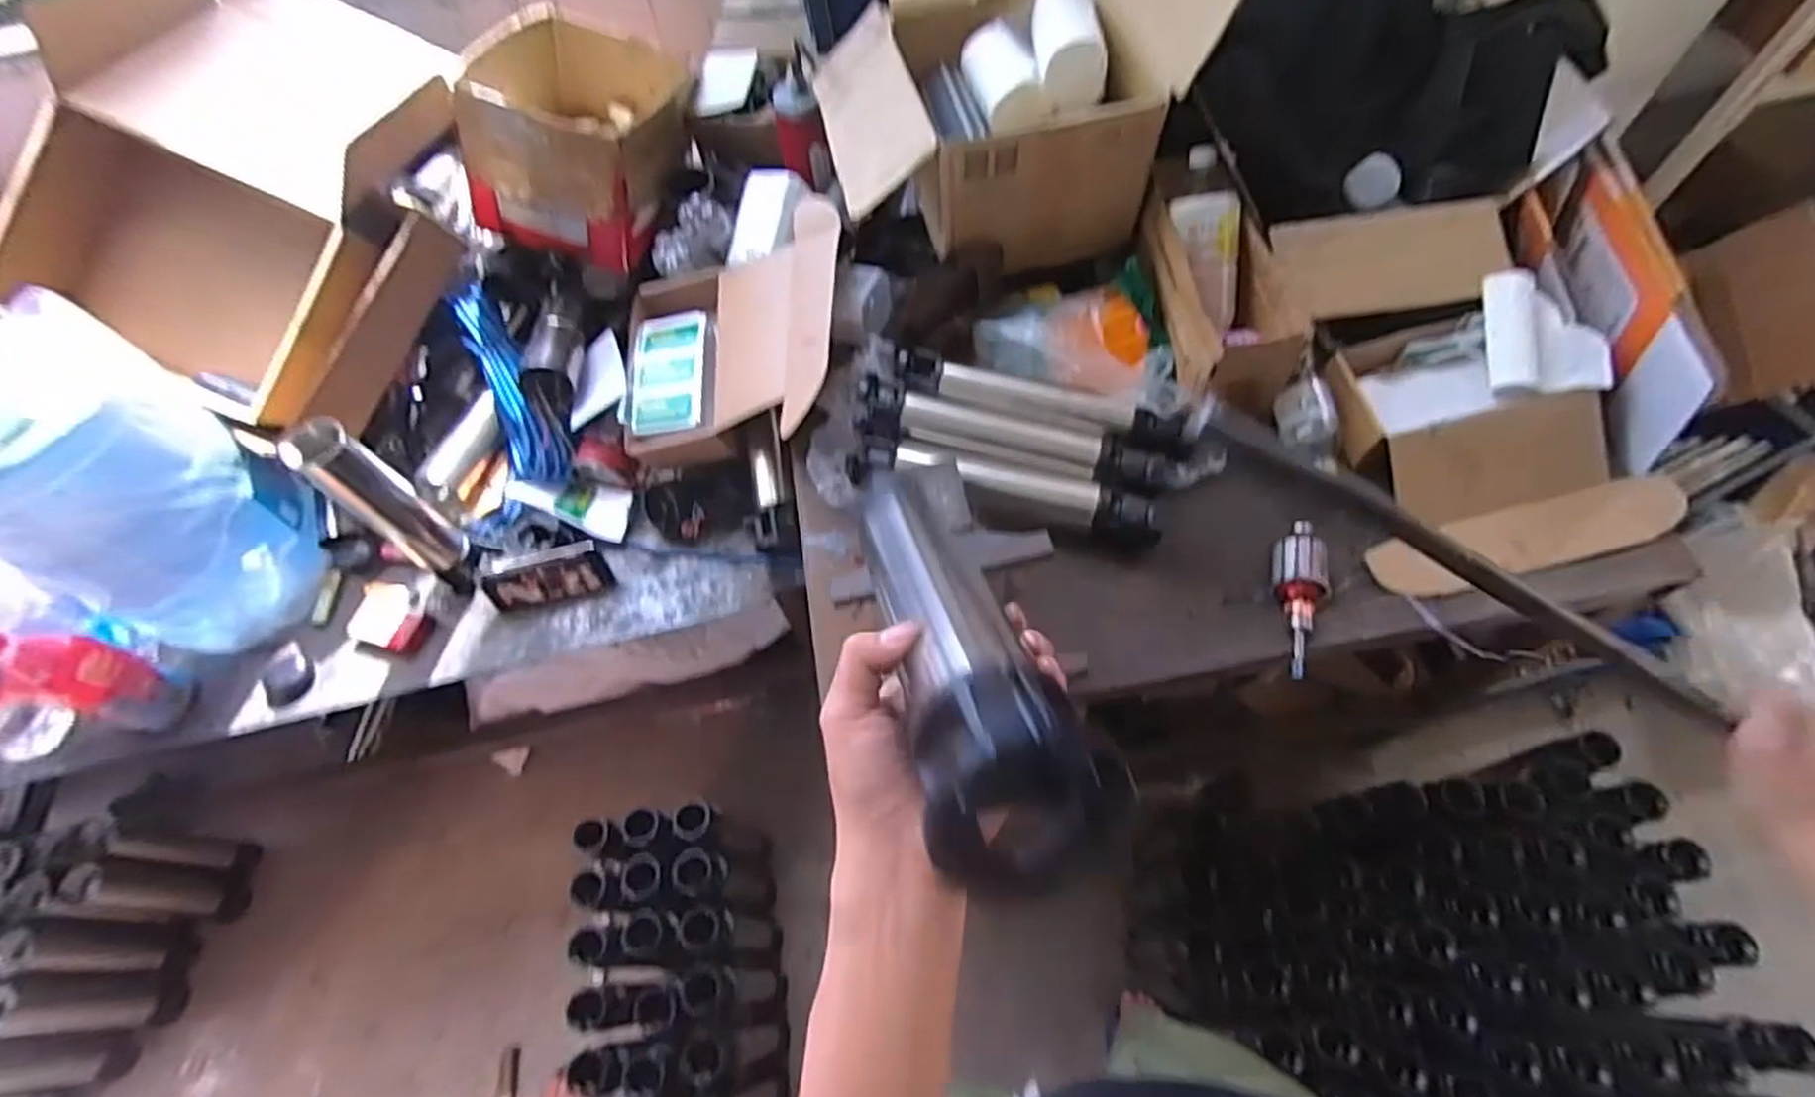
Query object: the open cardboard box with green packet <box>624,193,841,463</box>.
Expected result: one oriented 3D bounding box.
[{"bbox_3d":[-0.235,-0.272,1.016,0.306,0.147,0.346,-3,61,2],"label":"open cardboard box with green packet"}]

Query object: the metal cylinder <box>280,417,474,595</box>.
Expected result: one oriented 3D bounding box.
[{"bbox_3d":[-0.627,-0.044,0.953,0.073,0.277,0.066,32,68,19],"label":"metal cylinder"}]

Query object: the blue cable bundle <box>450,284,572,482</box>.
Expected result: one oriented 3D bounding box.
[{"bbox_3d":[-0.563,-0.234,1.087,0.084,0.058,0.317,-25,84,-10],"label":"blue cable bundle"}]

